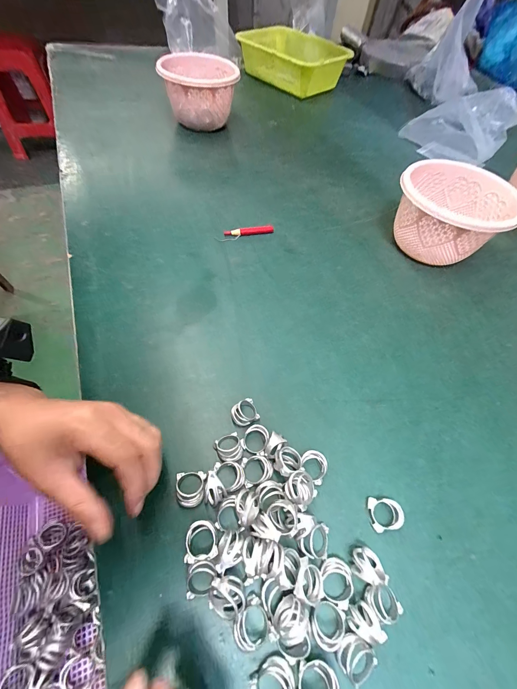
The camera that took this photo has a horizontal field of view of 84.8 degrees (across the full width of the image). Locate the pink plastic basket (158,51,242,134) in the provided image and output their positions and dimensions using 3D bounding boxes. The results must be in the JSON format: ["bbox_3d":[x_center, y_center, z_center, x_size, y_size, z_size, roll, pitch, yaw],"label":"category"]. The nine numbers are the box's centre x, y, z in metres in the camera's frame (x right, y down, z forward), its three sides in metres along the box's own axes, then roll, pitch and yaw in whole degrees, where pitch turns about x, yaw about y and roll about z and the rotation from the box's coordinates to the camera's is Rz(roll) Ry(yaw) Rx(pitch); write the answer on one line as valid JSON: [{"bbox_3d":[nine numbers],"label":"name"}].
[{"bbox_3d":[-0.116,-0.492,0.561,0.146,0.103,0.132,-4,58,-7],"label":"pink plastic basket"}]

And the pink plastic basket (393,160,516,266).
[{"bbox_3d":[0.257,-0.177,0.399,0.140,0.086,0.135,9,57,2],"label":"pink plastic basket"}]

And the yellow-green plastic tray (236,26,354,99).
[{"bbox_3d":[0.081,-0.738,0.743,0.168,0.087,0.257,-36,67,-24],"label":"yellow-green plastic tray"}]

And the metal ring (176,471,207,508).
[{"bbox_3d":[-0.054,0.114,0.224,0.022,0.010,0.025,-1,58,-5],"label":"metal ring"}]

